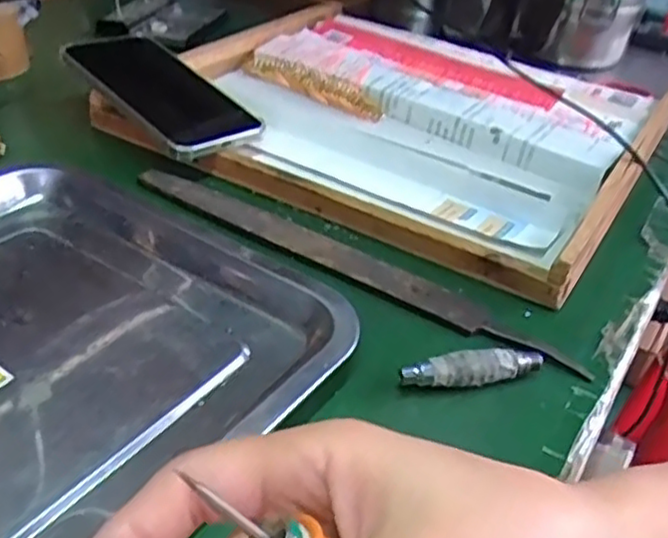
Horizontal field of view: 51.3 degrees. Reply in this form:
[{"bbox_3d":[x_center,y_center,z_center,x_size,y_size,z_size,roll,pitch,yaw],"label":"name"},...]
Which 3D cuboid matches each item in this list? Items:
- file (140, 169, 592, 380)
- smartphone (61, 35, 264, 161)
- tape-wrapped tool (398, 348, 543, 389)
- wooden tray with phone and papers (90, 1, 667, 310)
[{"bbox_3d":[0.000,-0.010,0.407,0.296,0.005,0.025,25,39,23],"label":"file"},{"bbox_3d":[-0.124,-0.131,0.511,0.155,0.010,0.084,41,41,23],"label":"smartphone"},{"bbox_3d":[0.067,0.048,0.332,0.071,0.016,0.012,-5,37,-17],"label":"tape-wrapped tool"},{"bbox_3d":[0.048,-0.132,0.564,0.390,0.034,0.340,23,38,21],"label":"wooden tray with phone and papers"}]

